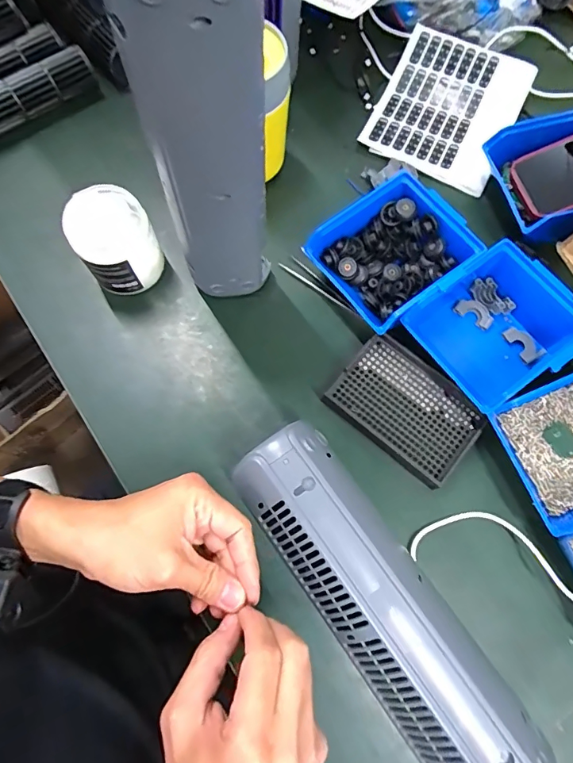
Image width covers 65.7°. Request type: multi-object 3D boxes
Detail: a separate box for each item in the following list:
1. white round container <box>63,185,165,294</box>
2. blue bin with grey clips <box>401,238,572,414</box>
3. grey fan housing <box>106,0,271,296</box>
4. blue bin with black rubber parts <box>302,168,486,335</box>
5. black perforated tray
[{"bbox_3d":[-0.164,-0.135,0.436,0.070,0.083,0.072,0,74,-2],"label":"white round container"},{"bbox_3d":[0.198,-0.053,0.426,0.139,0.070,0.125,-40,79,-12],"label":"blue bin with grey clips"},{"bbox_3d":[-0.055,-0.164,0.331,0.084,0.316,0.070,-14,75,-6],"label":"grey fan housing"},{"bbox_3d":[0.106,-0.125,0.447,0.138,0.065,0.116,-37,78,-11],"label":"blue bin with black rubber parts"},{"bbox_3d":[0.115,0.024,0.424,0.132,0.013,0.091,40,77,9],"label":"black perforated tray"}]

